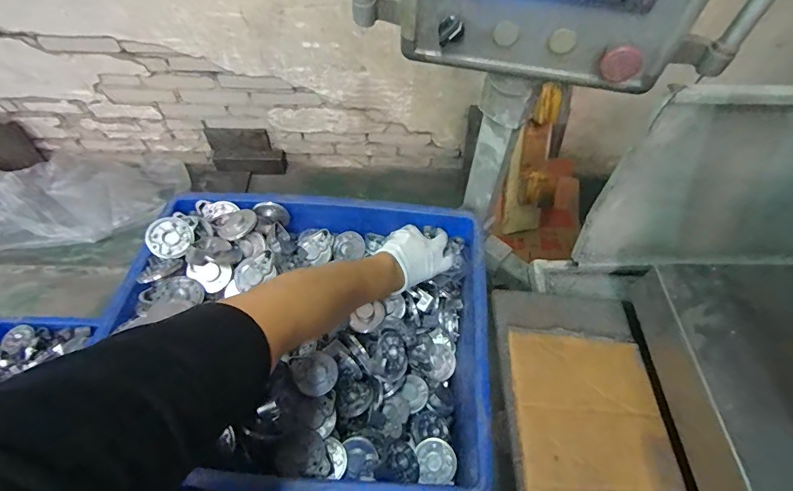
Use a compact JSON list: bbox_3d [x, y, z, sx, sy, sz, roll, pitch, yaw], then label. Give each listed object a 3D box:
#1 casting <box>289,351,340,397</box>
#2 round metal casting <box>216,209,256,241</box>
[{"bbox_3d":[-0.119,0.190,0.603,0.062,0.018,0.059,-21,80,-16],"label":"casting"},{"bbox_3d":[-0.259,-0.035,0.652,0.058,0.011,0.054,1,55,-2],"label":"round metal casting"}]

